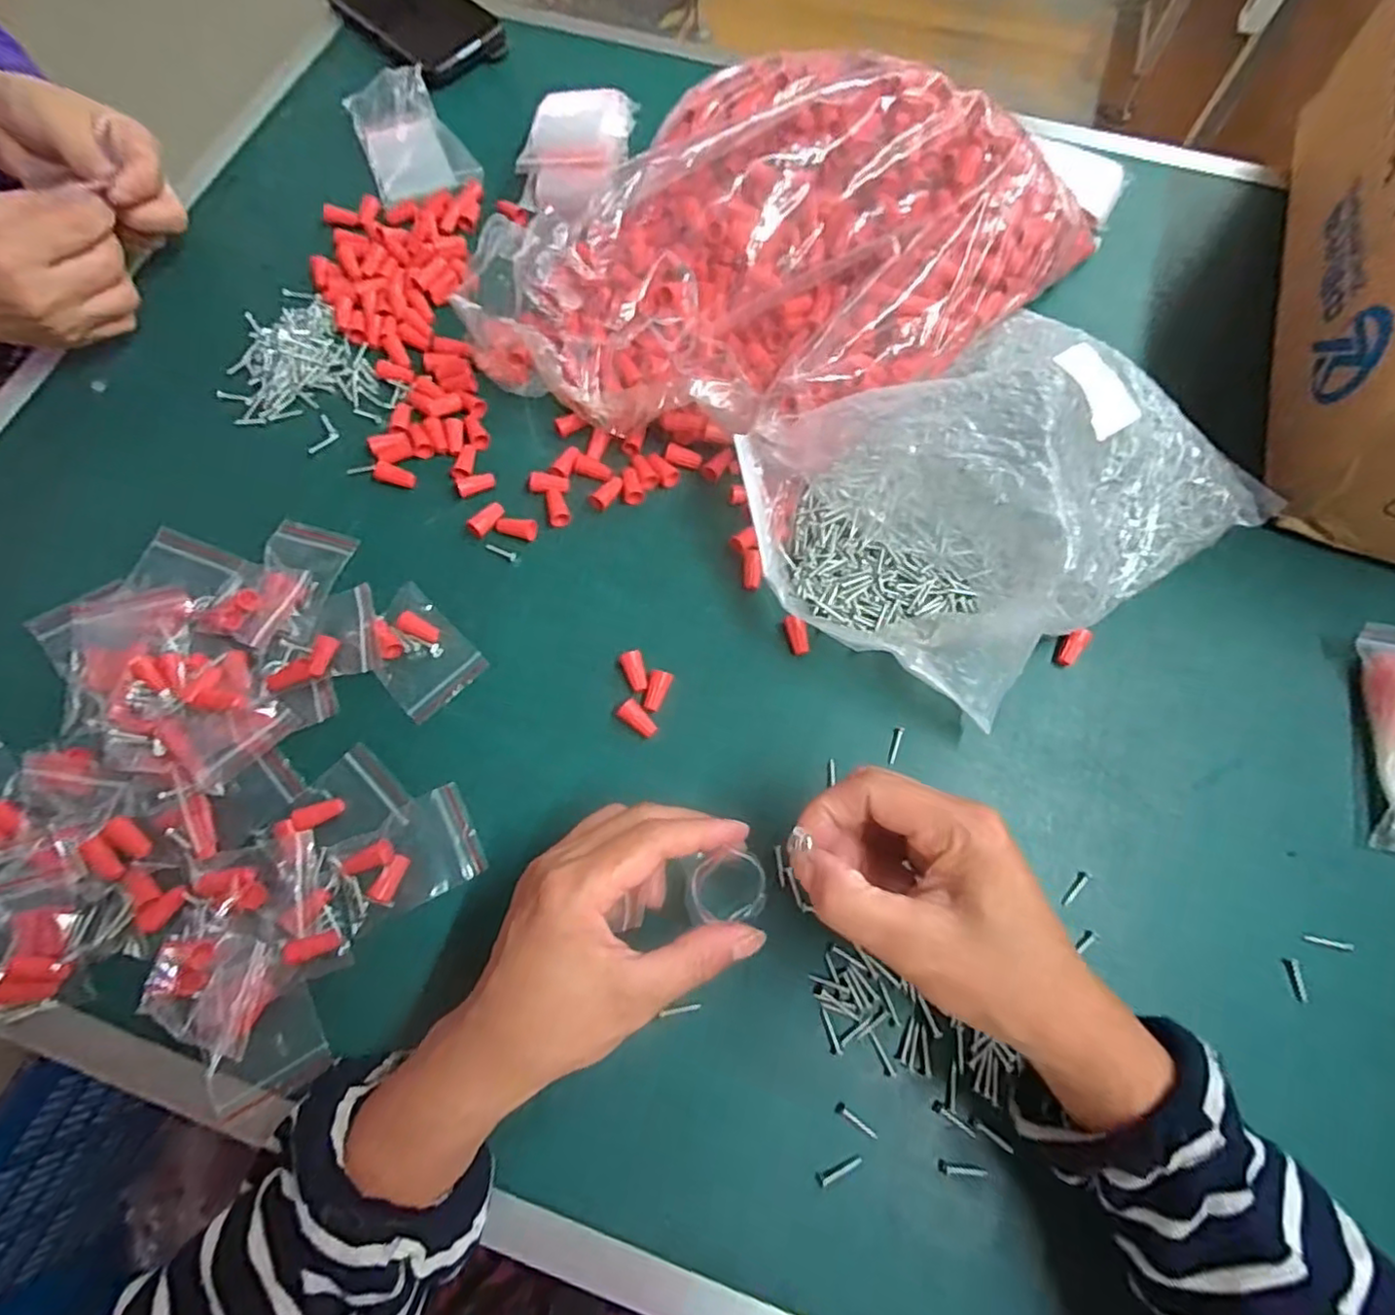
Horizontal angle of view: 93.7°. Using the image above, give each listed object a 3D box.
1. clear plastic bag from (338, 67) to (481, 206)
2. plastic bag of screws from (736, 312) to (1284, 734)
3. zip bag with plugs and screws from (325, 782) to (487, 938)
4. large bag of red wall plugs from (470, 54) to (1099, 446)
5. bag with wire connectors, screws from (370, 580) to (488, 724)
[{"bbox_3d":[-0.217,-0.396,0.497,0.075,0.026,0.114,-22,73,-7],"label":"clear plastic bag"},{"bbox_3d":[0.163,-0.096,0.353,0.253,0.096,0.195,-36,75,-11],"label":"plastic bag of screws"},{"bbox_3d":[-0.151,0.103,0.332,0.073,0.009,0.048,-28,73,-9],"label":"zip bag with plugs and screws"},{"bbox_3d":[0.043,-0.226,0.396,0.249,0.096,0.280,39,76,12],"label":"large bag of red wall plugs"},{"bbox_3d":[-0.160,-0.004,0.371,0.049,0.011,0.067,-43,76,-13],"label":"bag with wire connectors, screws"}]

